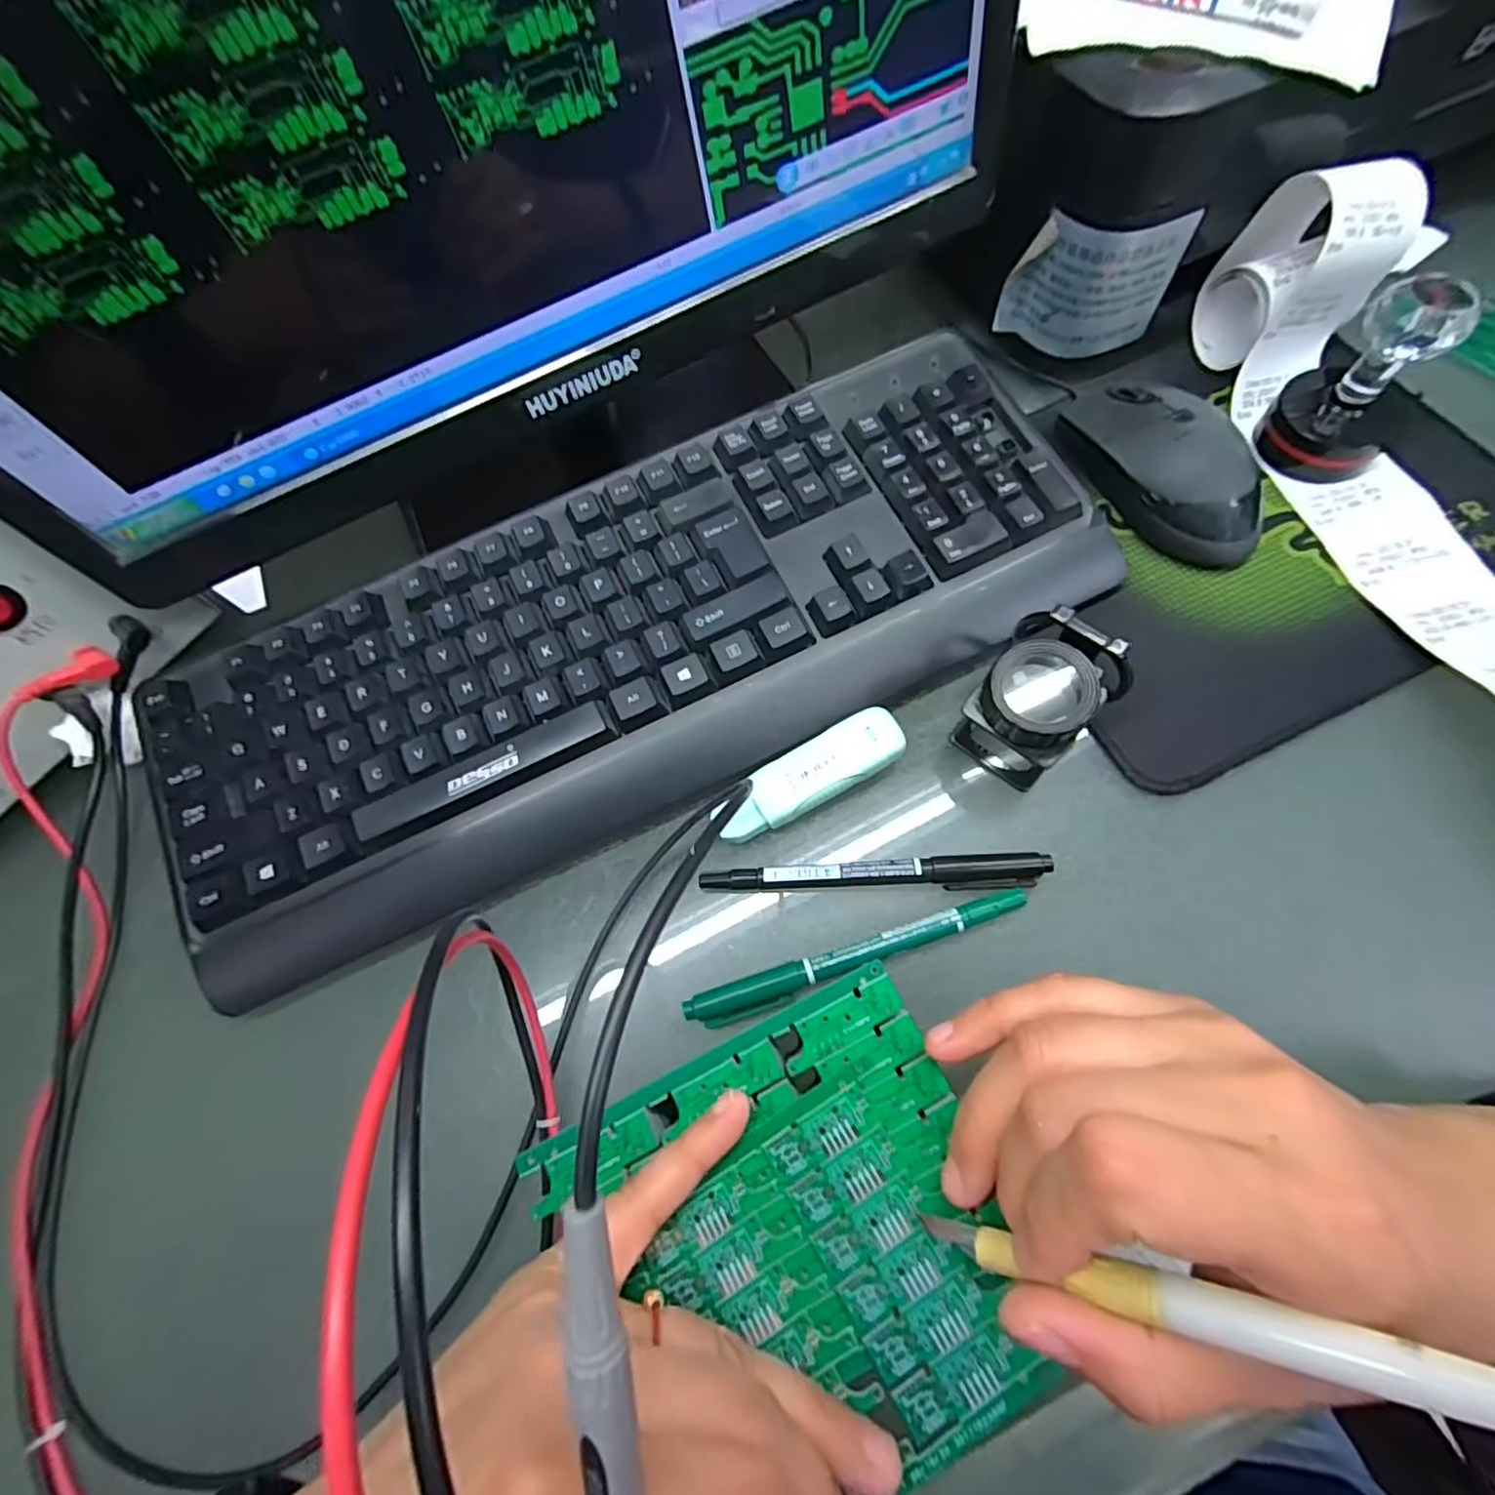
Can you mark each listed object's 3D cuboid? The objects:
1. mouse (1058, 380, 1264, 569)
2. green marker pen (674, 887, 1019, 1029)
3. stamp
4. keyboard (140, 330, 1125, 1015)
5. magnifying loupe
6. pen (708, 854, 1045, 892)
[{"bbox_3d":[0.201,-0.135,0.301,0.052,0.032,0.107,-30,68,-7],"label":"mouse"},{"bbox_3d":[0.043,0.083,0.247,0.137,0.007,0.014,-18,68,-2],"label":"green marker pen"},{"bbox_3d":[0.283,-0.165,0.286,0.050,0.071,0.054,-40,77,-8],"label":"stamp"},{"bbox_3d":[-0.052,-0.053,0.291,0.425,0.027,0.162,-25,74,-6],"label":"keyboard"},{"bbox_3d":[0.115,-0.018,0.253,0.045,0.050,0.055,40,80,12],"label":"magnifying loupe"},{"bbox_3d":[0.051,0.052,0.257,0.137,0.010,0.013,-3,68,5],"label":"pen"}]

